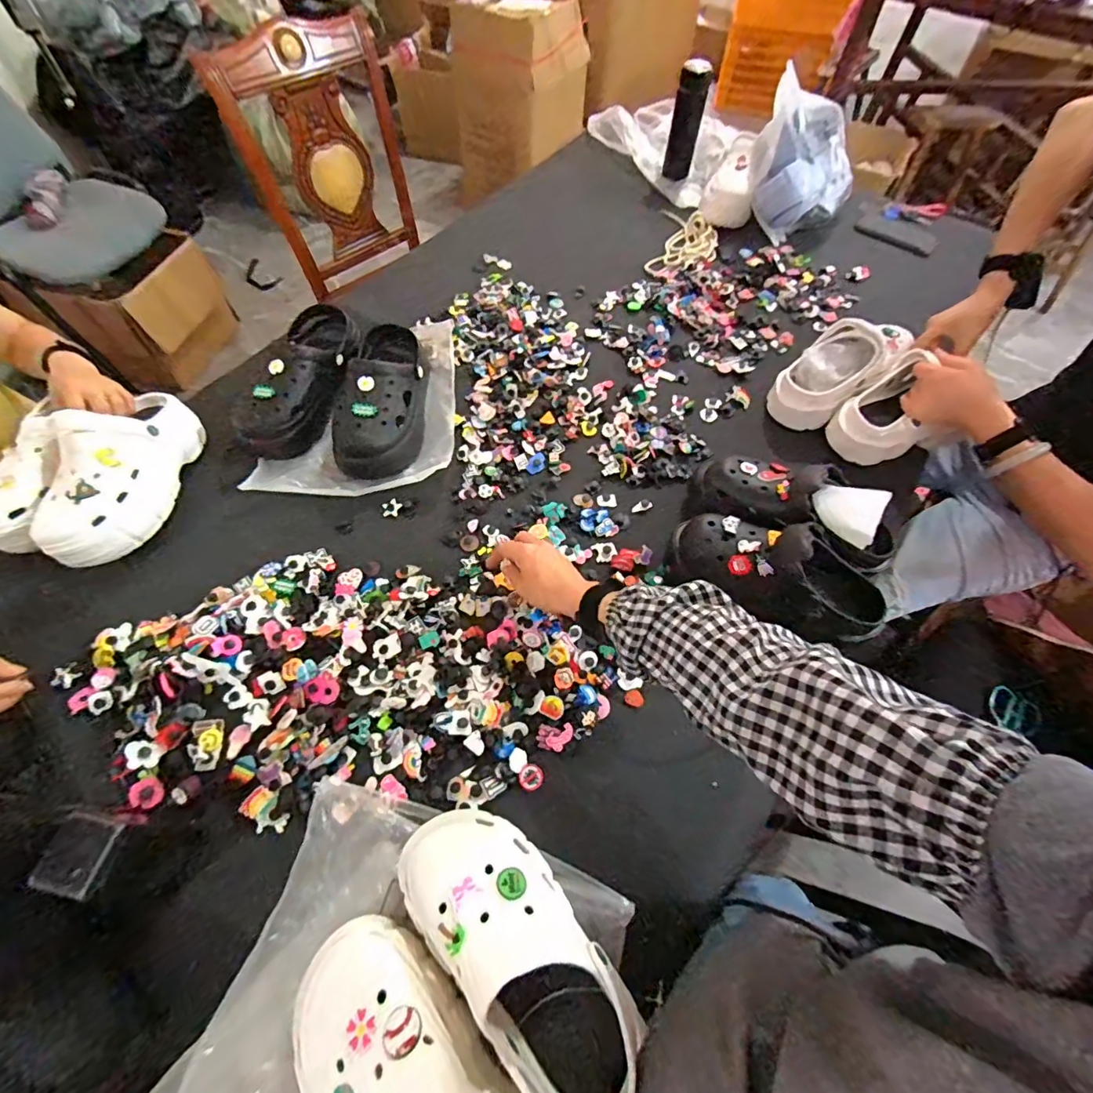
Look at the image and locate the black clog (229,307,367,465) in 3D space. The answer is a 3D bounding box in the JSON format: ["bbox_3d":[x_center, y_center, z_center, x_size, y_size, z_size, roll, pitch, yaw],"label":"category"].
[{"bbox_3d":[-0.361,-0.248,0.761,0.125,0.090,0.250,13,60,5],"label":"black clog"}]

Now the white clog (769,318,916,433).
[{"bbox_3d":[0.450,-0.273,0.776,0.231,0.106,0.103,-36,65,7],"label":"white clog"}]

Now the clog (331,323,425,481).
[{"bbox_3d":[-0.236,-0.225,0.750,0.105,0.091,0.252,4,60,0],"label":"clog"}]

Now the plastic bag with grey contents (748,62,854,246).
[{"bbox_3d":[0.511,-0.754,1.008,0.204,0.215,0.187,24,62,12],"label":"plastic bag with grey contents"}]

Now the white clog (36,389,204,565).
[{"bbox_3d":[-0.536,-0.101,0.642,0.097,0.116,0.251,10,60,3],"label":"white clog"}]

